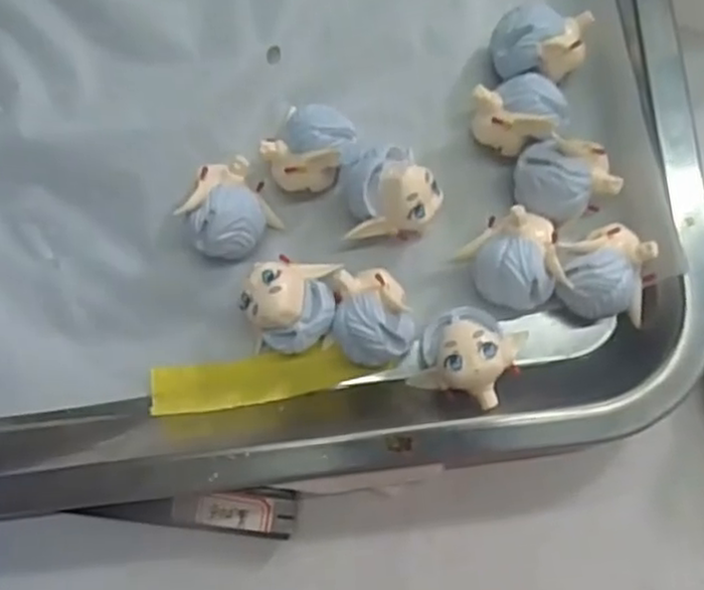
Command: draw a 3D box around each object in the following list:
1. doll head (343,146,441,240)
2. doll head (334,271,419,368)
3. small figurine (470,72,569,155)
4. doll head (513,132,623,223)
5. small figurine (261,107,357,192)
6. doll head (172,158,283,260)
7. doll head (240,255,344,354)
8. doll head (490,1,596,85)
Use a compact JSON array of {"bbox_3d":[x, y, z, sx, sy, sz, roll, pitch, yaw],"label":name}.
[{"bbox_3d":[0.012,-0.029,0.219,0.027,0.022,0.025,3,85,3],"label":"doll head"},{"bbox_3d":[0.006,0.007,0.217,0.022,0.024,0.028,-7,84,2],"label":"doll head"},{"bbox_3d":[0.050,-0.054,0.219,0.026,0.024,0.022,-9,84,1],"label":"small figurine"},{"bbox_3d":[0.063,-0.033,0.218,0.029,0.021,0.025,6,85,3],"label":"doll head"},{"bbox_3d":[-0.013,-0.044,0.221,0.021,0.021,0.027,39,87,5],"label":"small figurine"},{"bbox_3d":[-0.037,-0.025,0.219,0.024,0.019,0.025,-32,84,-1],"label":"doll head"},{"bbox_3d":[-0.018,0.003,0.217,0.025,0.021,0.027,6,85,3],"label":"doll head"},{"bbox_3d":[0.057,-0.075,0.221,0.028,0.023,0.020,1,84,3],"label":"doll head"}]

